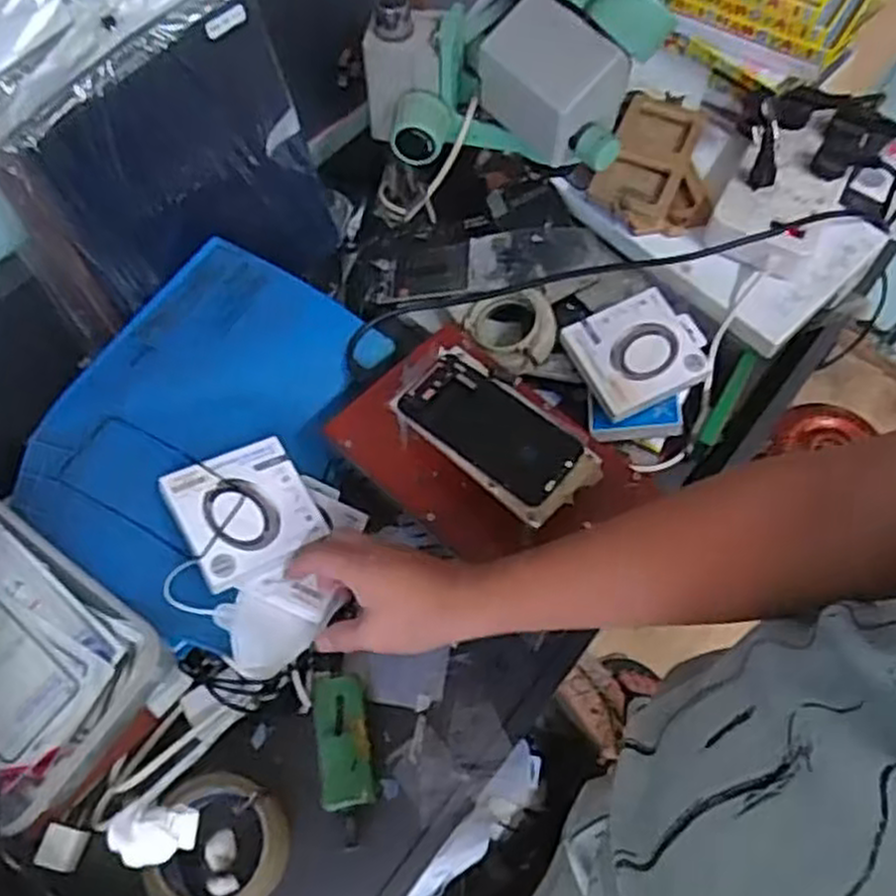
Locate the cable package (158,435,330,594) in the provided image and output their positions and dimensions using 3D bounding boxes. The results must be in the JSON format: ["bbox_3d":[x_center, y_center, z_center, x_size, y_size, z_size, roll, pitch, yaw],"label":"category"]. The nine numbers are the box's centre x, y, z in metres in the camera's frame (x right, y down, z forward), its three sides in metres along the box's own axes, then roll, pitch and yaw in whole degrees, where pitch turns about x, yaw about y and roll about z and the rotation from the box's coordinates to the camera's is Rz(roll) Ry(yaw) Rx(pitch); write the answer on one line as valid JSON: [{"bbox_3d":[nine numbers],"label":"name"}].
[{"bbox_3d":[-0.169,0.051,0.666,0.106,0.014,0.109,-22,69,-28],"label":"cable package"}]

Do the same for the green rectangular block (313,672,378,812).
[{"bbox_3d":[-0.083,0.233,0.641,0.040,0.036,0.104,-8,62,-4],"label":"green rectangular block"}]

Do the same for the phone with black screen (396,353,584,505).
[{"bbox_3d":[0.032,-0.019,0.639,0.147,0.009,0.070,35,68,18],"label":"phone with black screen"}]

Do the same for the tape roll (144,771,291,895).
[{"bbox_3d":[-0.169,0.299,0.596,0.095,0.057,0.099,0,62,1],"label":"tape roll"}]

